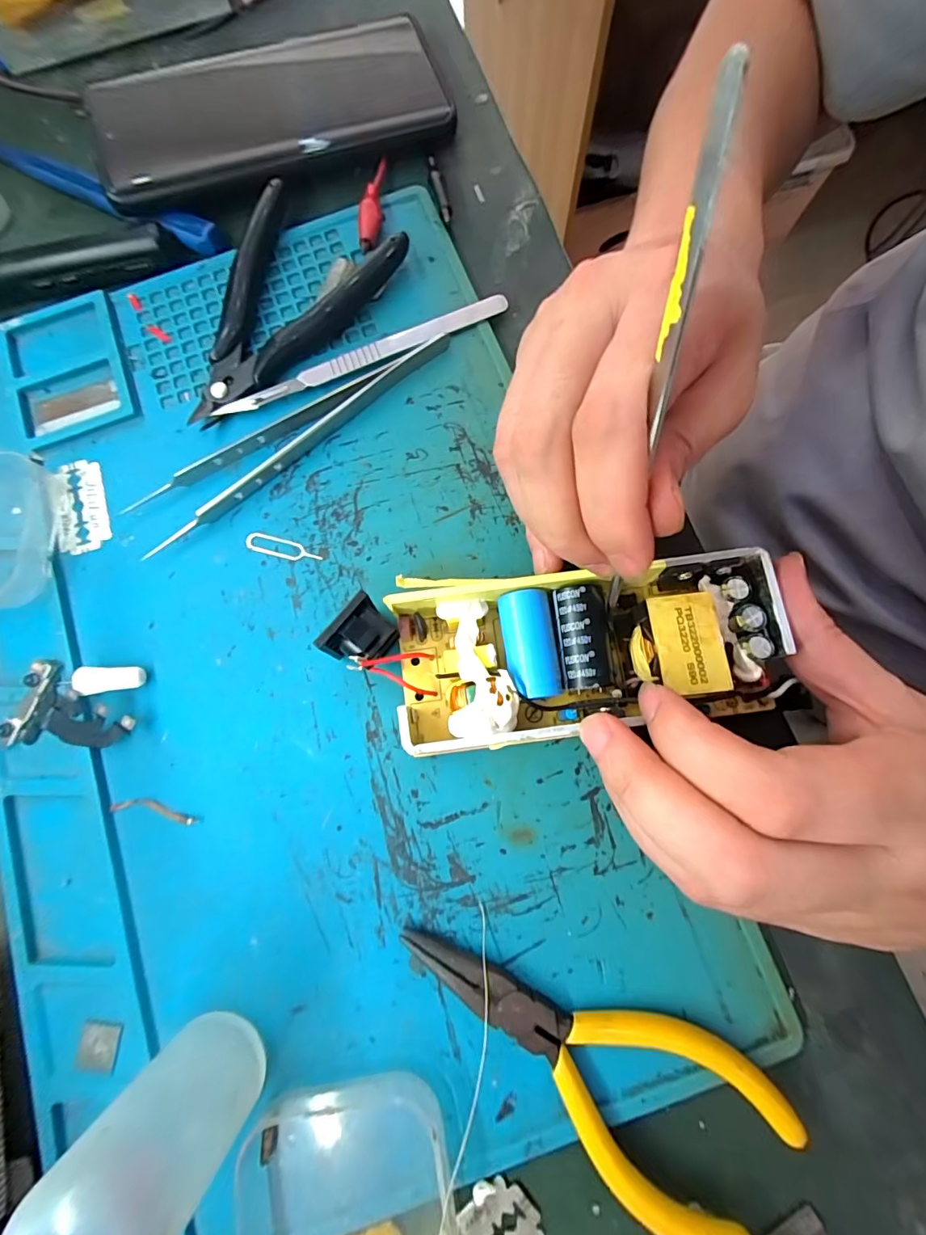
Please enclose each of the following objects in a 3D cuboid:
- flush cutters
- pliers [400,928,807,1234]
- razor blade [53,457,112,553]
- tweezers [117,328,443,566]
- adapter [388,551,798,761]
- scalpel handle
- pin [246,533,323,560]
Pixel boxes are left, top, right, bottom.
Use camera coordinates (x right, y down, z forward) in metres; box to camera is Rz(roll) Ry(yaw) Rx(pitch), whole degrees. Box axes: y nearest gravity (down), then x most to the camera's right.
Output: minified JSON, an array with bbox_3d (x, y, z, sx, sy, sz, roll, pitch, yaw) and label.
[{"bbox_3d":[-0.088,-0.146,0.209,0.112,0.013,0.071,-42,81,-6],"label":"flush cutters"},{"bbox_3d":[0.037,0.140,0.151,0.126,0.014,0.051,29,81,6],"label":"pliers"},{"bbox_3d":[-0.164,-0.048,0.200,0.022,0.004,0.041,-16,79,-2],"label":"razor blade"},{"bbox_3d":[-0.070,-0.078,0.199,0.151,0.009,0.026,-33,80,-5],"label":"tweezers"},{"bbox_3d":[0.043,0.011,0.166,0.133,0.025,0.057,-7,79,4],"label":"adapter"},{"bbox_3d":[-0.043,-0.116,0.206,0.133,0.004,0.012,-24,79,-3],"label":"scalpel handle"},{"bbox_3d":[-0.074,-0.029,0.192,0.033,0.004,0.008,15,80,4],"label":"pin"}]

